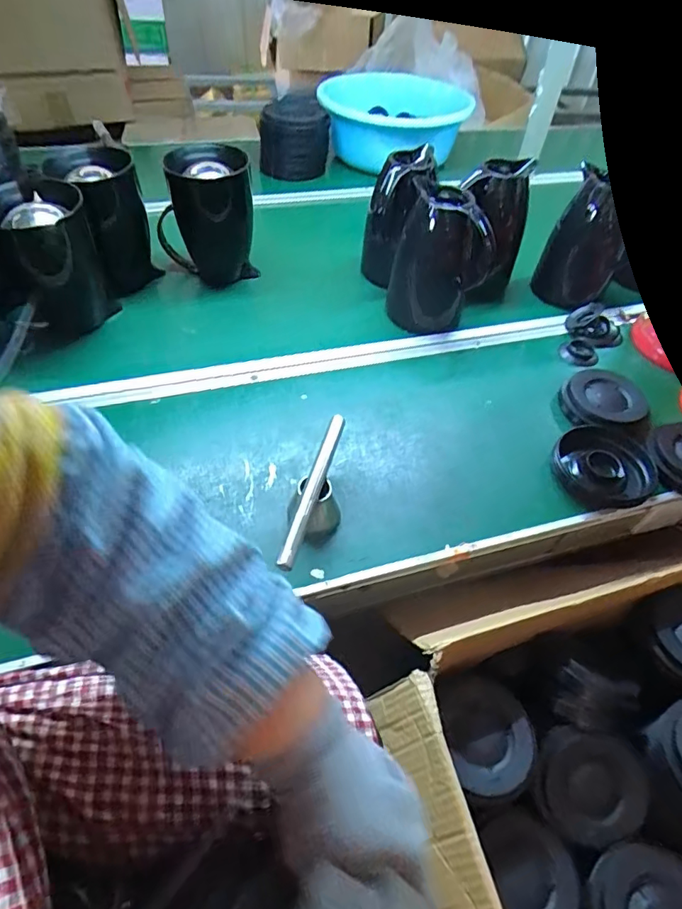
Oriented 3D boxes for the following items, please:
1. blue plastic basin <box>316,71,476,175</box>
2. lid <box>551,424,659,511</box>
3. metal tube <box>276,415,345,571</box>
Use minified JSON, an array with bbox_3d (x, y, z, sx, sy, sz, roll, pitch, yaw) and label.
[{"bbox_3d":[0.116,-0.842,1.275,0.342,0.157,0.293,-2,49,-6],"label":"blue plastic basin"},{"bbox_3d":[0.341,0.015,0.643,0.115,0.029,0.112,2,49,-3],"label":"lid"},{"bbox_3d":[-0.028,0.031,0.541,0.014,0.020,0.205,14,50,7],"label":"metal tube"}]

